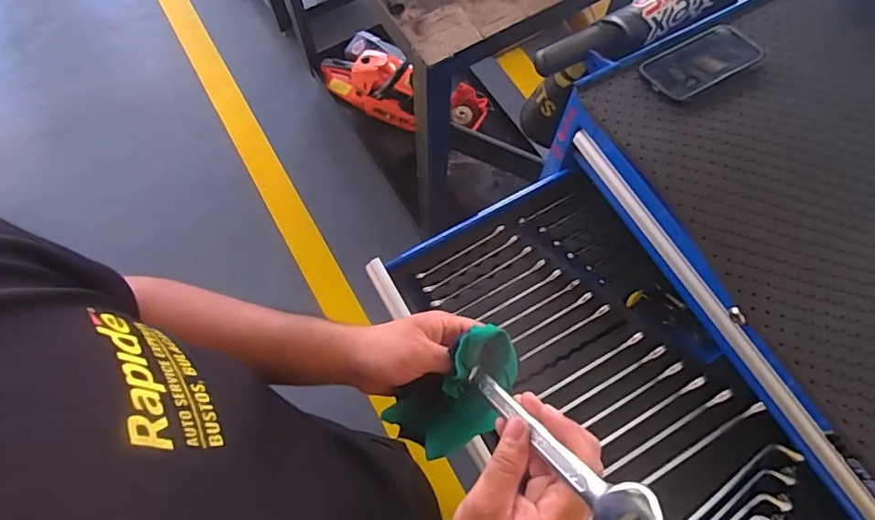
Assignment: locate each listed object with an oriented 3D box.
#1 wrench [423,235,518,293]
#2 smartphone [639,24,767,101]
[{"bbox_3d":[0.048,0.006,0.751,0.156,0.004,0.010,-29,72,-11],"label":"wrench"},{"bbox_3d":[0.339,-0.253,0.668,0.159,0.013,0.079,-29,72,-11],"label":"smartphone"}]

